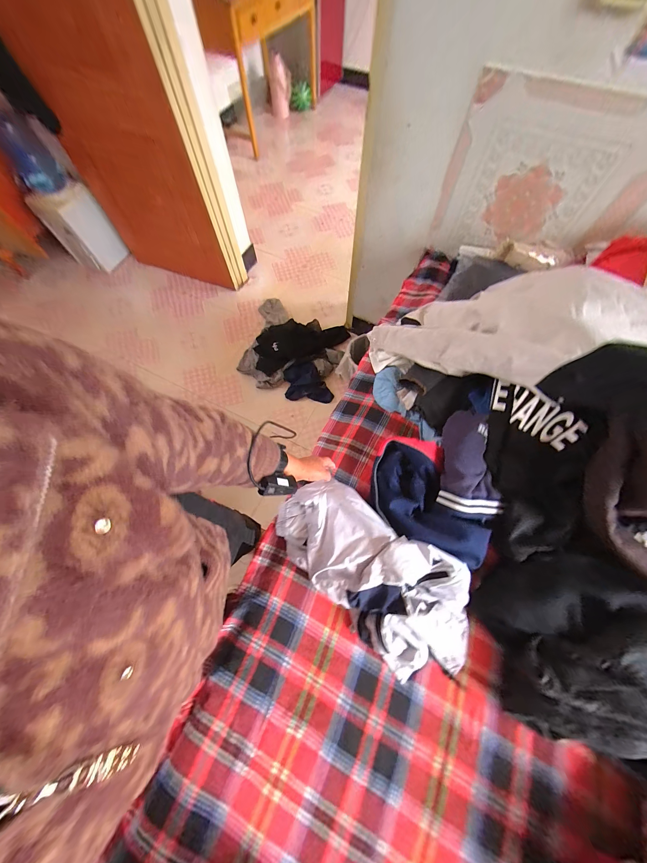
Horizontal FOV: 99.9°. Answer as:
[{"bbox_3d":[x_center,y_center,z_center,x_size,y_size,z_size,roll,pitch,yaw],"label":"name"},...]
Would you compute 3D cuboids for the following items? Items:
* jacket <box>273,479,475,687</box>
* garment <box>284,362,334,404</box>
[{"bbox_3d":[0.115,0.309,0.593,0.482,0.106,0.241,38,73,13],"label":"jacket"},{"bbox_3d":[-0.096,-0.238,1.429,0.213,0.065,0.255,-26,70,-10],"label":"garment"}]

